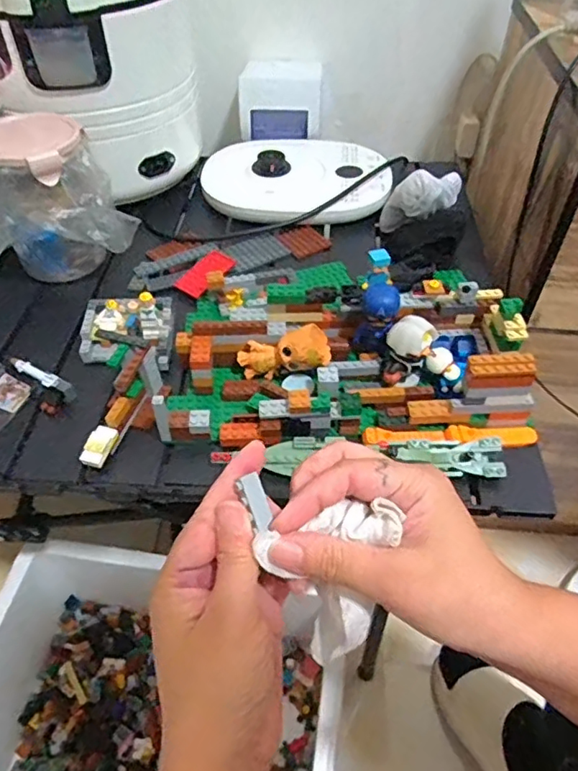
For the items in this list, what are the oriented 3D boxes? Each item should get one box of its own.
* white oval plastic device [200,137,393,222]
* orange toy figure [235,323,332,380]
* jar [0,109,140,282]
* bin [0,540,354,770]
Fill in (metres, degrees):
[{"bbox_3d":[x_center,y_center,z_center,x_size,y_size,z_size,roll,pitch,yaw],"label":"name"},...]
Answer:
[{"bbox_3d":[0.009,-0.268,0.725,0.234,0.036,0.191,-2,47,-1],"label":"white oval plastic device"},{"bbox_3d":[-0.006,-0.027,0.486,0.076,0.038,0.035,-11,44,22],"label":"orange toy figure"},{"bbox_3d":[-0.241,-0.187,0.580,0.134,0.131,0.131,0,47,0],"label":"jar"},{"bbox_3d":[-0.165,0.373,0.668,0.444,0.187,0.295,8,48,8],"label":"bin"}]

